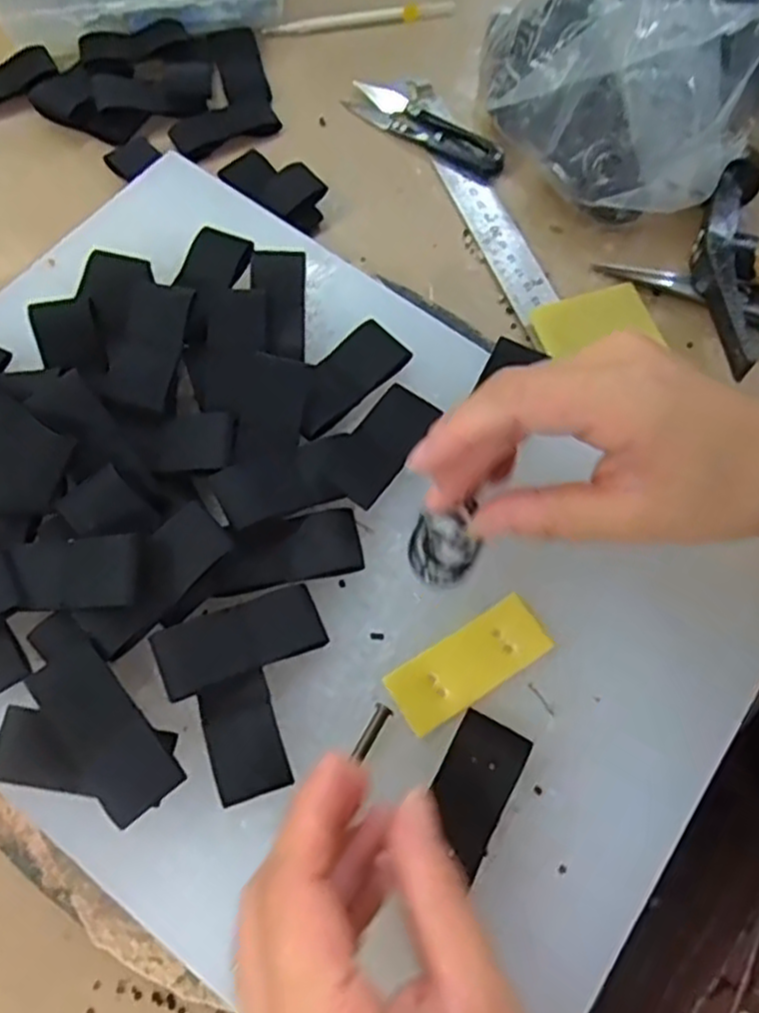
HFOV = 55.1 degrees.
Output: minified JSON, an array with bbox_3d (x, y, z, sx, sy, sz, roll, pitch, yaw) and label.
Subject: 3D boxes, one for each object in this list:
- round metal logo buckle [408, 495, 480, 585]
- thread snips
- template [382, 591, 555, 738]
[{"bbox_3d":[0.024,0.017,0.270,0.026,0.005,0.026,1,96,10],"label":"round metal logo buckle"},{"bbox_3d":[0.026,-0.225,0.431,0.104,0.004,0.027,34,70,12],"label":"thread snips"},{"bbox_3d":[0.034,0.058,0.272,0.061,0.004,0.025,-30,71,-14],"label":"template"}]

